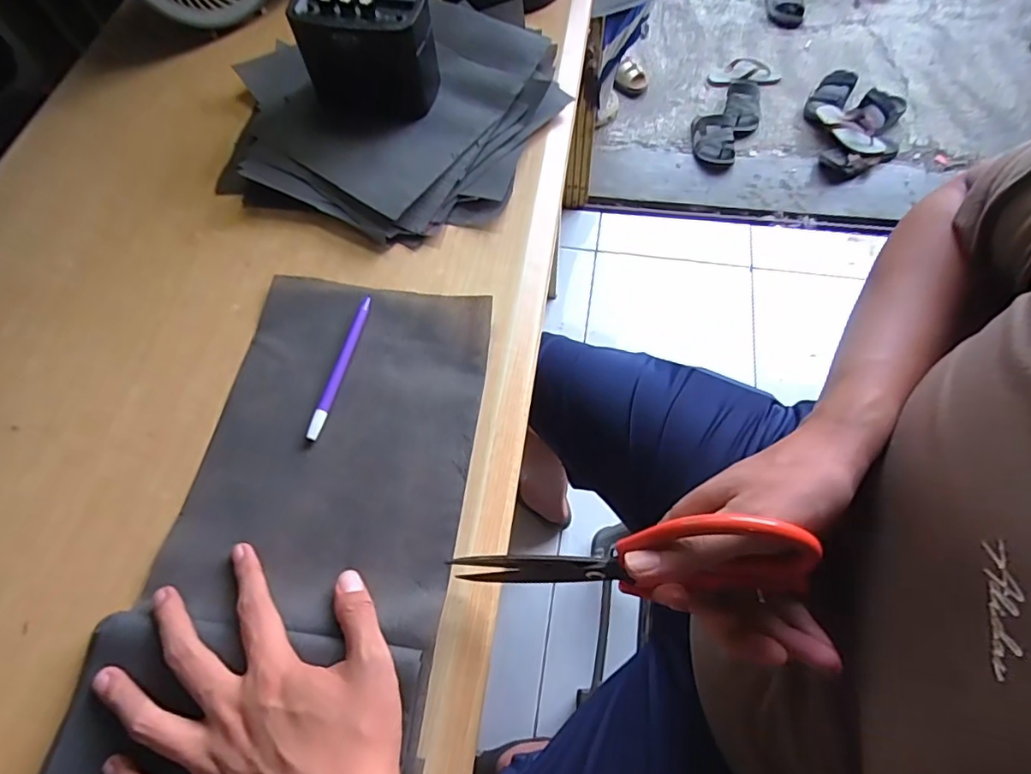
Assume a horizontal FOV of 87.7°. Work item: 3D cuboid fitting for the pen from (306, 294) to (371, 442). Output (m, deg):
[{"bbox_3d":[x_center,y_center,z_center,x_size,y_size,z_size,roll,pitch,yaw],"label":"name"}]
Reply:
[{"bbox_3d":[-0.145,-0.018,0.444,0.013,0.006,0.132,10,65,7],"label":"pen"}]

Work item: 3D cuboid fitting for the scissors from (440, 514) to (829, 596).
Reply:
[{"bbox_3d":[0.055,0.104,0.320,0.202,0.064,0.014,-19,38,31],"label":"scissors"}]

